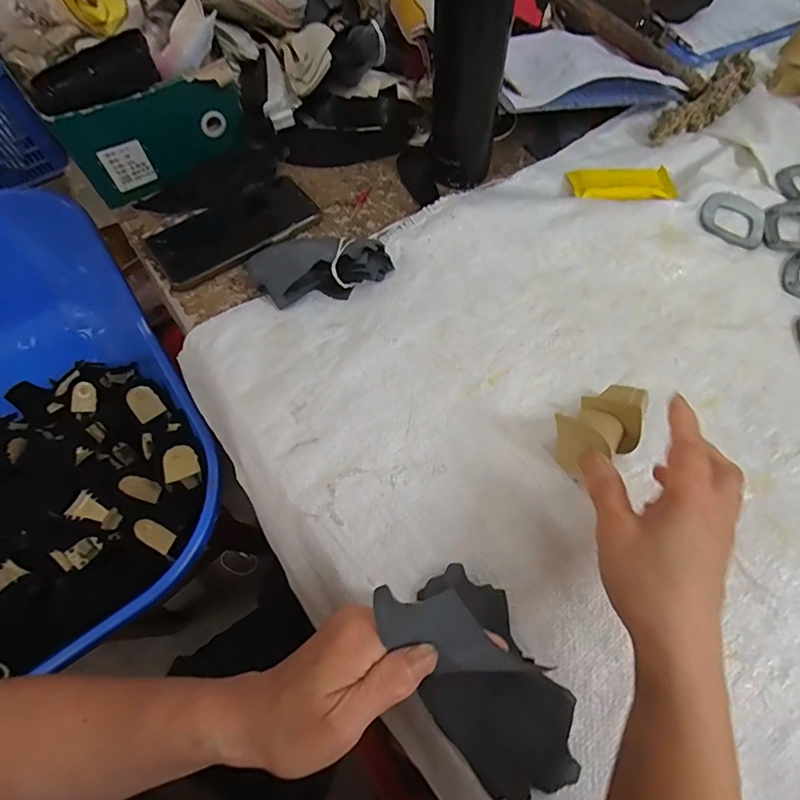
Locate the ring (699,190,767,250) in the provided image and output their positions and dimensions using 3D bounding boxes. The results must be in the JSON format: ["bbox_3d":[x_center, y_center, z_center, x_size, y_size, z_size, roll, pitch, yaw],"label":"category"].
[{"bbox_3d":[0.332,-0.181,0.454,0.063,0.008,0.061,34,68,16],"label":"ring"}]

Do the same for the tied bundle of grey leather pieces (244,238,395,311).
[{"bbox_3d":[-0.074,-0.122,0.423,0.129,0.035,0.054,-8,63,-4],"label":"tied bundle of grey leather pieces"}]

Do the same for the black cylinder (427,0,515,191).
[{"bbox_3d":[0.061,-0.300,0.406,0.062,0.223,0.053,7,63,3],"label":"black cylinder"}]

